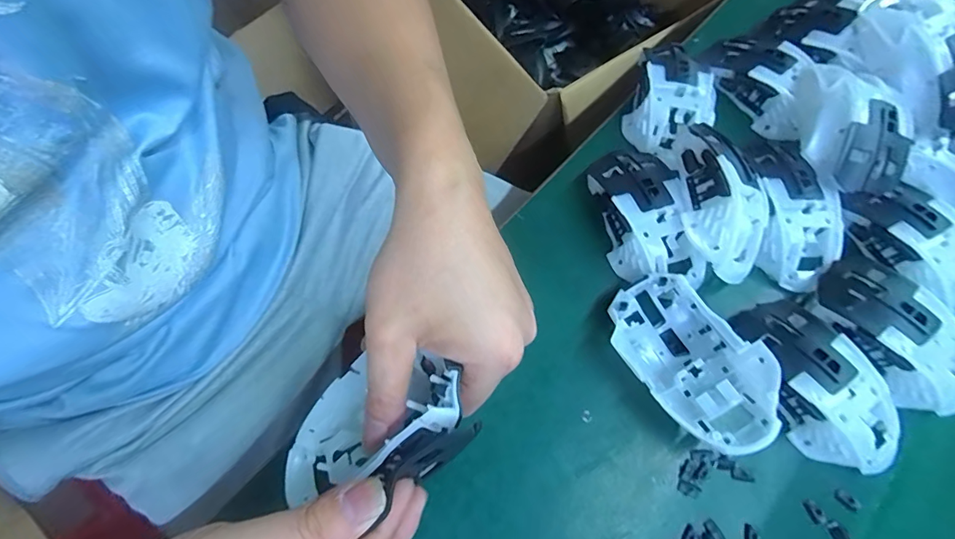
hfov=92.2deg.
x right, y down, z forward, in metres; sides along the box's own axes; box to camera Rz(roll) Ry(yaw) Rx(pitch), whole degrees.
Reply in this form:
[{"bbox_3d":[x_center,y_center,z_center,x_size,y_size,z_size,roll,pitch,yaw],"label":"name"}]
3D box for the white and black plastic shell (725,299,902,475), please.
[{"bbox_3d":[0.219,0.073,0.292,0.056,0.030,0.115,-25,74,-12],"label":"white and black plastic shell"}]

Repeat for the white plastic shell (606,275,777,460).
[{"bbox_3d":[0.133,0.058,0.294,0.063,0.046,0.115,-31,73,-11],"label":"white plastic shell"}]

